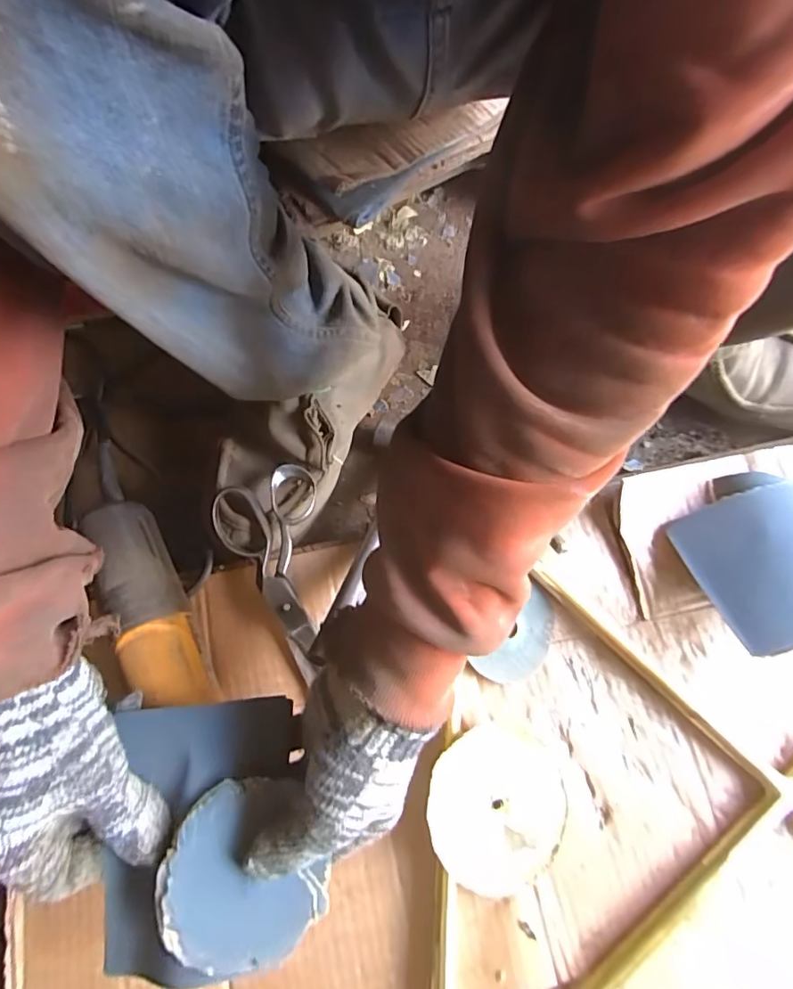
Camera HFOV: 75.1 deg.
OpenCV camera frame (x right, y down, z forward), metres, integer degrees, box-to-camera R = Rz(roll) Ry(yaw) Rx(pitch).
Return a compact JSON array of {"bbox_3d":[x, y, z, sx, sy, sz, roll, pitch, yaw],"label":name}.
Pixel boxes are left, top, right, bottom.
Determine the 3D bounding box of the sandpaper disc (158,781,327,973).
[{"bbox_3d":[-0.090,0.219,0.295,0.082,0.007,0.094,-23,78,-26],"label":"sandpaper disc"}]

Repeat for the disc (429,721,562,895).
[{"bbox_3d":[0.072,0.231,0.382,0.101,0.010,0.105,4,70,-11],"label":"disc"}]

